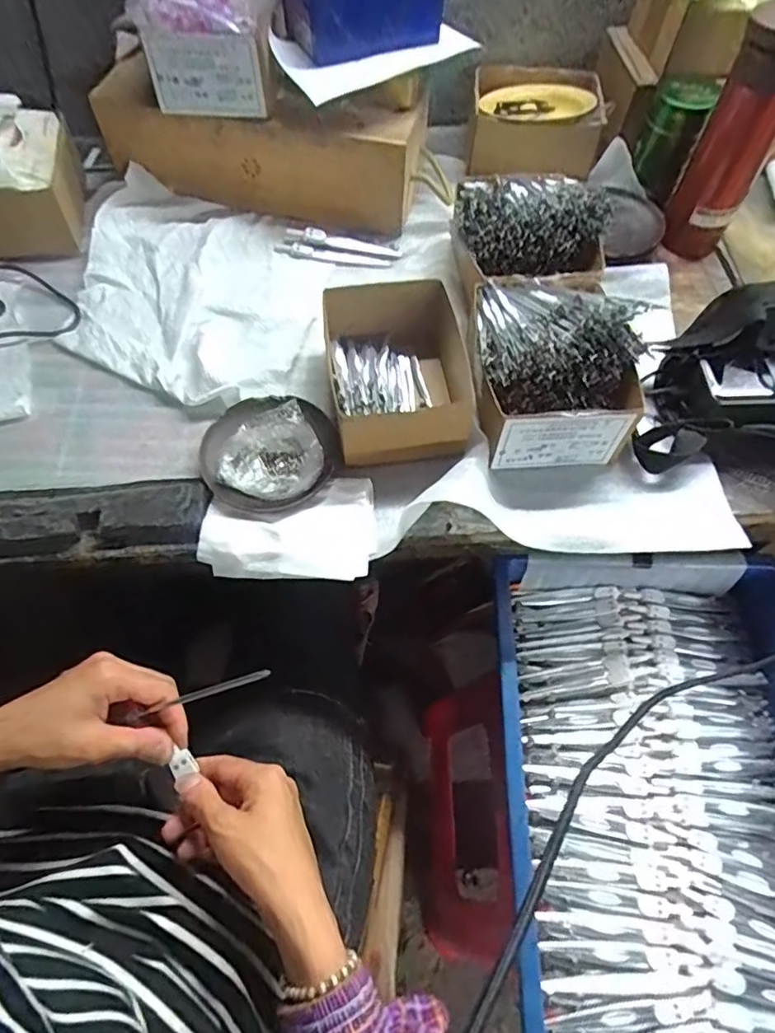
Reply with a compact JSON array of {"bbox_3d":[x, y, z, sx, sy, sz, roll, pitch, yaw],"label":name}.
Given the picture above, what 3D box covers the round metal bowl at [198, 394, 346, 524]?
[{"bbox_3d":[-0.102,-0.059,0.497,0.115,0.030,0.119,0,61,-1],"label":"round metal bowl"}]

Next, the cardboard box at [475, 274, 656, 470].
[{"bbox_3d":[0.141,-0.143,0.508,0.137,0.096,0.166,-2,61,-3],"label":"cardboard box"}]

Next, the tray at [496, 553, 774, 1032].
[{"bbox_3d":[0.243,0.244,0.488,0.287,0.066,0.419,2,61,0],"label":"tray"}]

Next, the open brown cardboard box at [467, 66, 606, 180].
[{"bbox_3d":[0.181,-0.503,0.724,0.162,0.069,0.127,6,61,2],"label":"open brown cardboard box"}]

